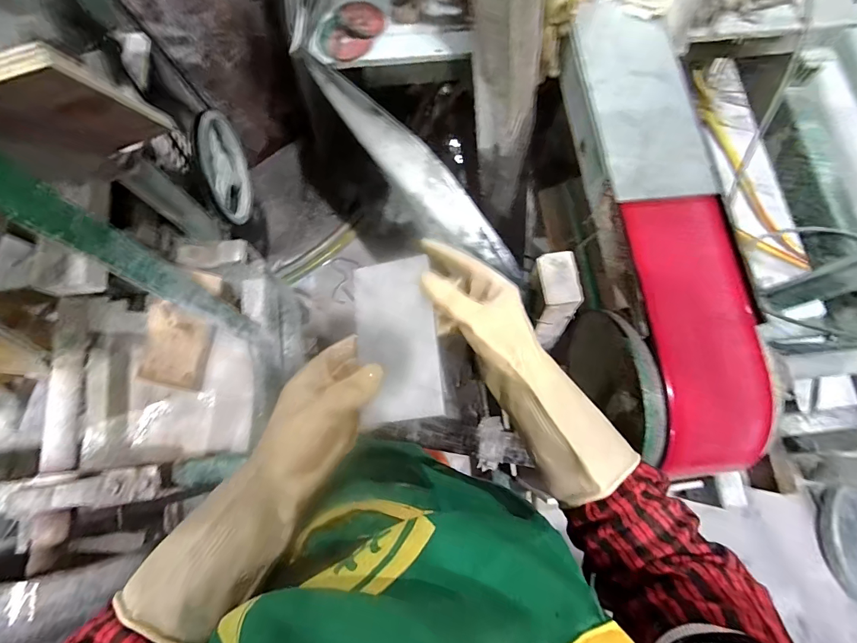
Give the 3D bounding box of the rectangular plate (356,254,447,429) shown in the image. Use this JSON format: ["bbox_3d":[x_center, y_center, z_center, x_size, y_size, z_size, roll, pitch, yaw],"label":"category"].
[{"bbox_3d":[-0.029,0.015,0.368,0.074,0.011,0.148,-10,77,13],"label":"rectangular plate"}]

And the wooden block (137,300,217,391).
[{"bbox_3d":[-0.506,0.052,0.820,0.119,0.029,0.159,15,101,-8],"label":"wooden block"}]

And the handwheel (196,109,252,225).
[{"bbox_3d":[-0.408,-0.308,0.814,0.022,0.203,0.209,-6,76,-1],"label":"handwheel"}]

